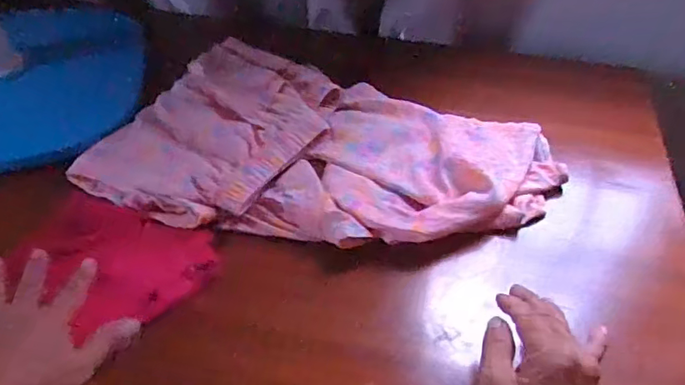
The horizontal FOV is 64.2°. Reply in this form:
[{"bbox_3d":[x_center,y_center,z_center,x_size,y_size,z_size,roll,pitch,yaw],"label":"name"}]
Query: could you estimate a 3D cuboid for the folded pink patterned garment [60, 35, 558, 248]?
[{"bbox_3d":[-0.013,-0.050,0.542,0.430,0.033,0.239,8,46,6],"label":"folded pink patterned garment"}]

